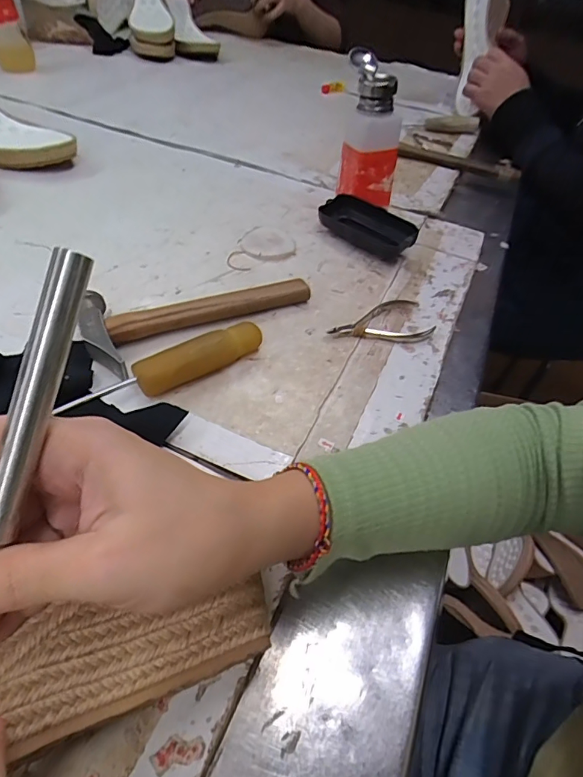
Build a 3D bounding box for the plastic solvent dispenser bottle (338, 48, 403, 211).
[{"bbox_3d":[0.091,-0.281,0.514,0.063,0.152,0.072,-3,48,-10],"label":"plastic solvent dispenser bottle"}]

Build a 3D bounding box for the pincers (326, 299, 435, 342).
[{"bbox_3d":[0.083,-0.057,0.408,0.099,0.009,0.051,-15,51,-20],"label":"pincers"}]

